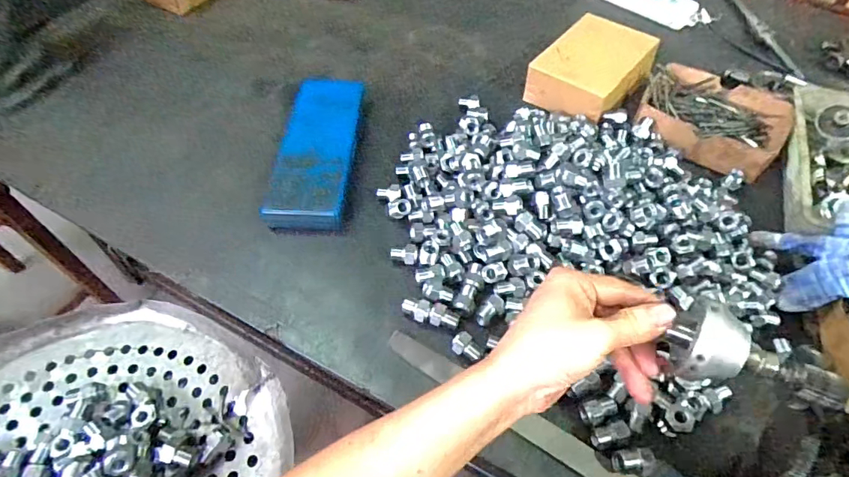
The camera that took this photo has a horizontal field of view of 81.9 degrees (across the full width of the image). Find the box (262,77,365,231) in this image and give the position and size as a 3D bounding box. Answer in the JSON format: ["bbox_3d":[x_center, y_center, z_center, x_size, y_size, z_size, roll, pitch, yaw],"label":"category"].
[{"bbox_3d":[-0.131,-0.112,0.612,0.090,0.029,0.257,2,53,0],"label":"box"}]

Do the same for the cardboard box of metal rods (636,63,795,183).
[{"bbox_3d":[0.378,-0.161,0.650,0.179,0.045,0.151,34,59,23],"label":"cardboard box of metal rods"}]

